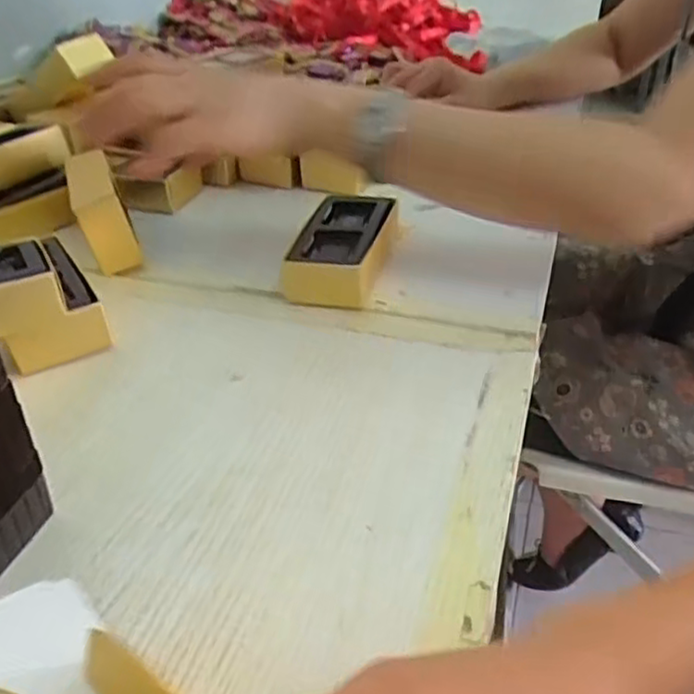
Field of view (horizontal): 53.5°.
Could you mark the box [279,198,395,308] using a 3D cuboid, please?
[{"bbox_3d":[-0.002,-0.071,0.493,0.062,0.033,0.118,5,36,10],"label":"box"}]

